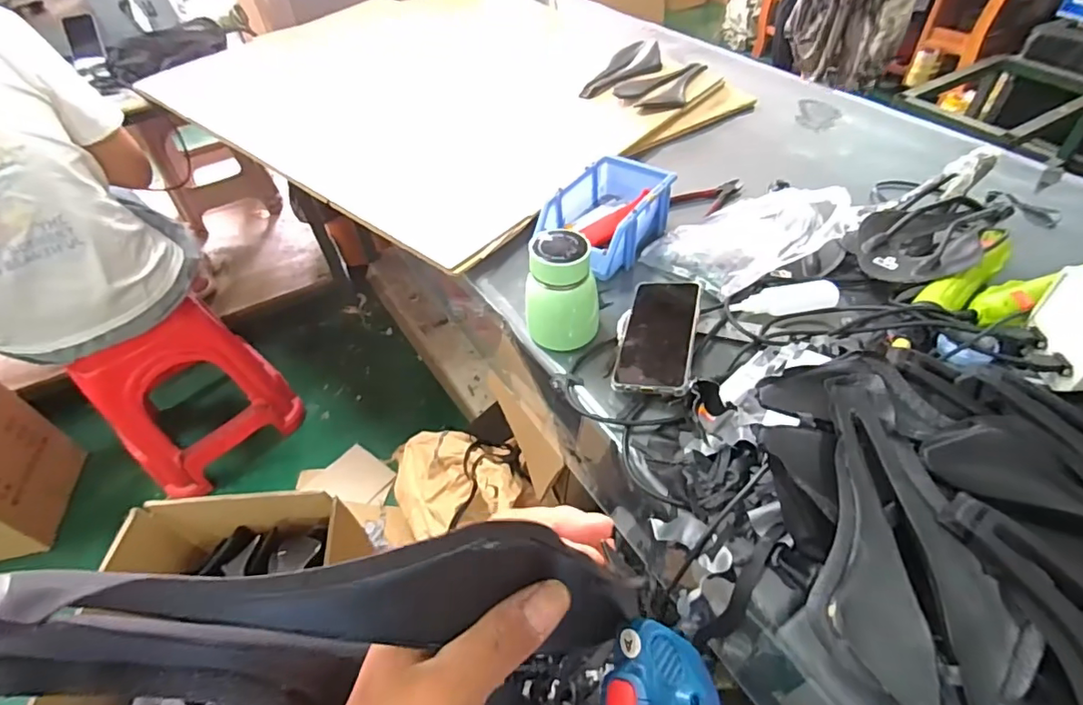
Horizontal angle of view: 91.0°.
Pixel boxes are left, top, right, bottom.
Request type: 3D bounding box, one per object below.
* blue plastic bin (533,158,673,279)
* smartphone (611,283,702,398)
[{"bbox_3d":[0.088,-0.184,0.707,0.123,0.067,0.180,31,58,28],"label":"blue plastic bin"},{"bbox_3d":[0.131,-0.022,0.587,0.076,0.010,0.166,4,47,20],"label":"smartphone"}]

